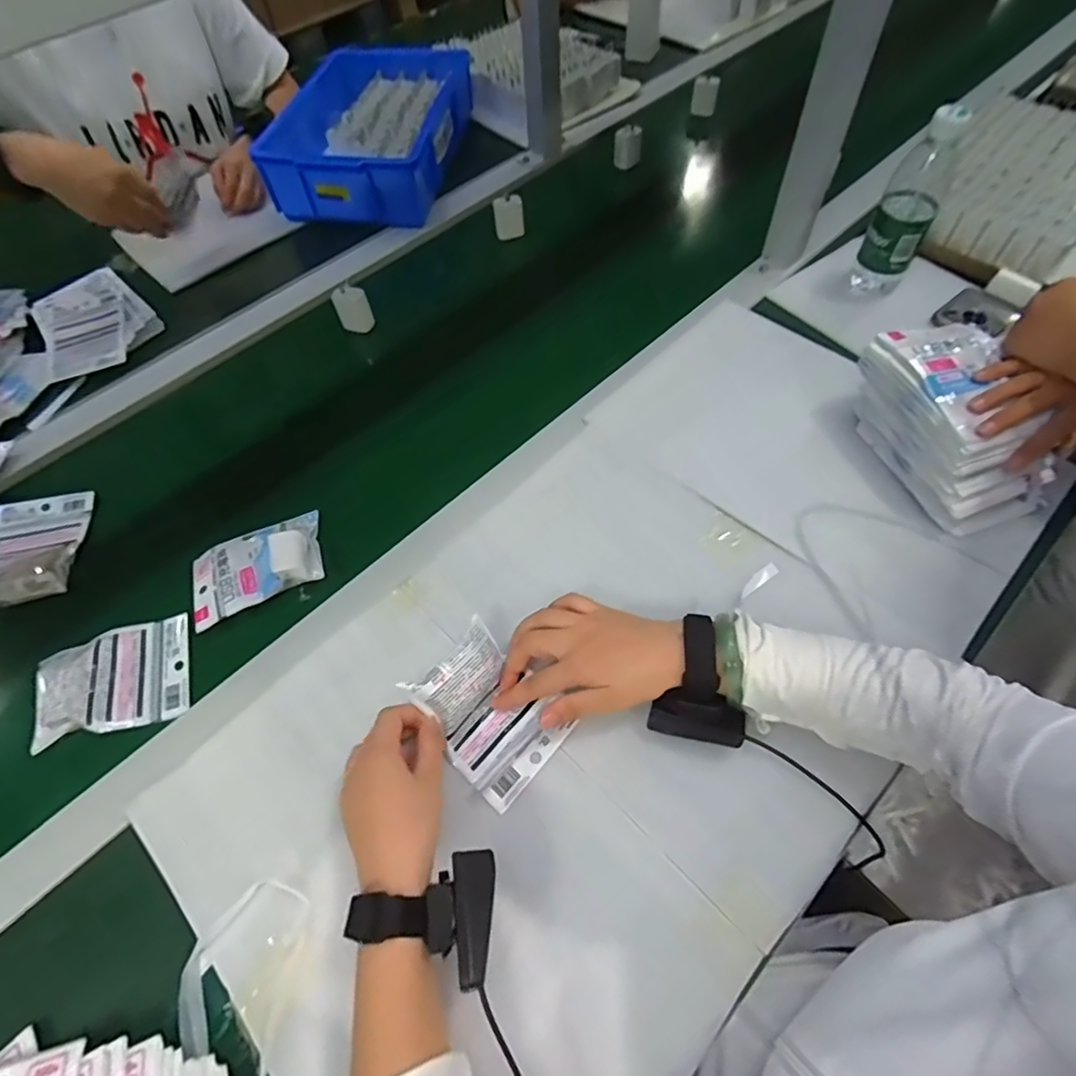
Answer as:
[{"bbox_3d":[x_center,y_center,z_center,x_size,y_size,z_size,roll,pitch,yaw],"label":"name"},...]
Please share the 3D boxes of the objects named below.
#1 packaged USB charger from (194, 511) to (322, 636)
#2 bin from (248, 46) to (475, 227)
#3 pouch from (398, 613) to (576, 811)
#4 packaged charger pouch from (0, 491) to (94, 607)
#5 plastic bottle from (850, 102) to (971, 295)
[{"bbox_3d":[-0.282,0.027,0.567,0.131,0.023,0.088,-24,62,-10],"label":"packaged USB charger"},{"bbox_3d":[-0.270,-0.651,0.911,0.263,0.094,0.364,7,63,9],"label":"bin"},{"bbox_3d":[-0.040,0.139,0.460,0.117,0.046,0.091,39,70,22],"label":"pouch"},{"bbox_3d":[-0.533,0.007,0.595,0.095,0.024,0.133,-12,60,-3],"label":"packaged charger pouch"},{"bbox_3d":[0.421,-0.375,0.644,0.060,0.196,0.069,27,68,18],"label":"plastic bottle"}]

